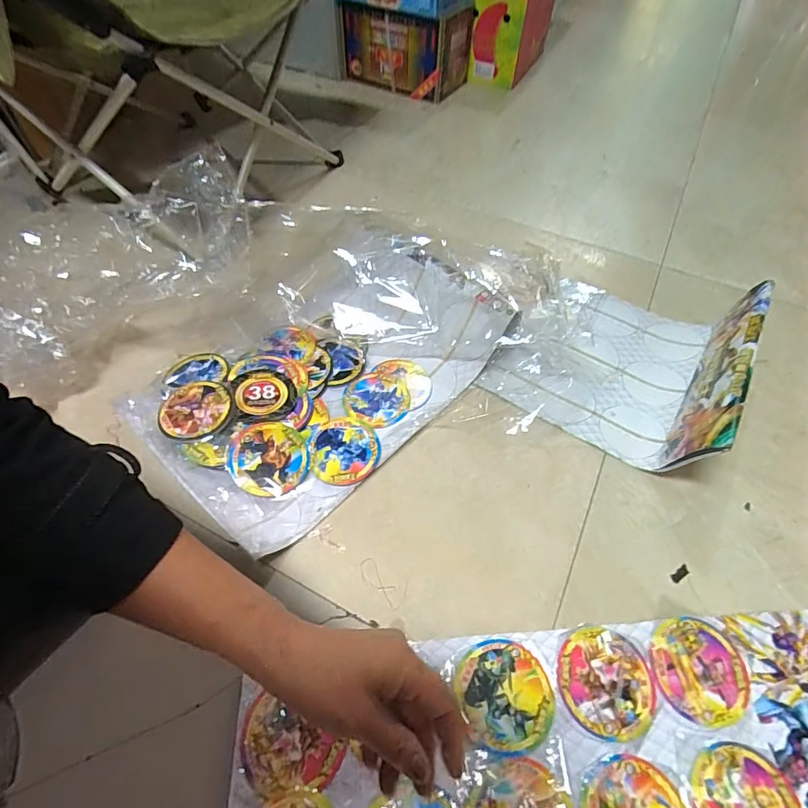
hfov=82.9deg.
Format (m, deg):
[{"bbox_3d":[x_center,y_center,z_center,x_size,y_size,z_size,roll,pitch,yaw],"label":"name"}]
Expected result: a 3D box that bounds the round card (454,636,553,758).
[{"bbox_3d":[0.100,0.286,0.453,0.090,0.006,0.092,1,54,-2],"label":"round card"}]

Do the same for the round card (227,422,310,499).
[{"bbox_3d":[-0.173,0.070,0.583,0.095,0.006,0.097,4,65,-9],"label":"round card"}]

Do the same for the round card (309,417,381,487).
[{"bbox_3d":[-0.078,0.061,0.605,0.090,0.011,0.095,1,54,-2],"label":"round card"}]

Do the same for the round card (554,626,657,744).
[{"bbox_3d":[0.204,0.280,0.463,0.093,0.005,0.095,1,54,-2],"label":"round card"}]

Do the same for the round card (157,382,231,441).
[{"bbox_3d":[-0.276,0.006,0.609,0.092,0.008,0.094,1,54,-2],"label":"round card"}]

